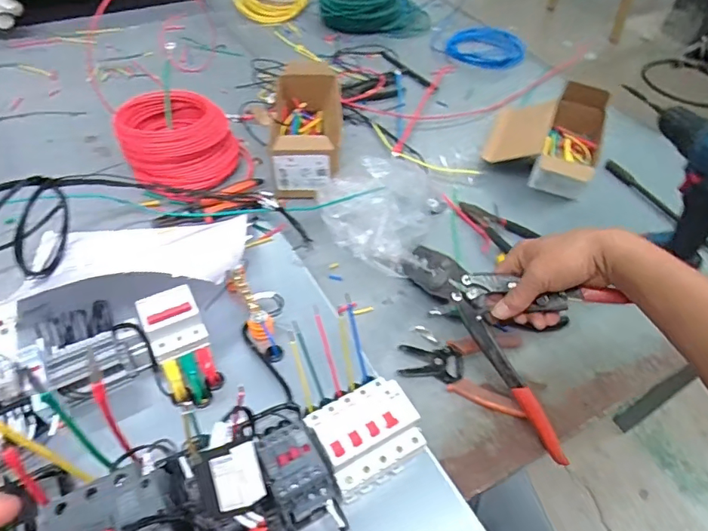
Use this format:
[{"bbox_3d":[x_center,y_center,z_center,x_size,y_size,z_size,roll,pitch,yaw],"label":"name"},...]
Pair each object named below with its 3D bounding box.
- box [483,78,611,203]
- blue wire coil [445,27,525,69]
[{"bbox_3d":[0.327,-0.224,0.819,0.178,0.097,0.220,21,52,14],"label":"box"},{"bbox_3d":[0.309,-0.503,1.113,0.172,0.019,0.230,-6,50,-9],"label":"blue wire coil"}]

